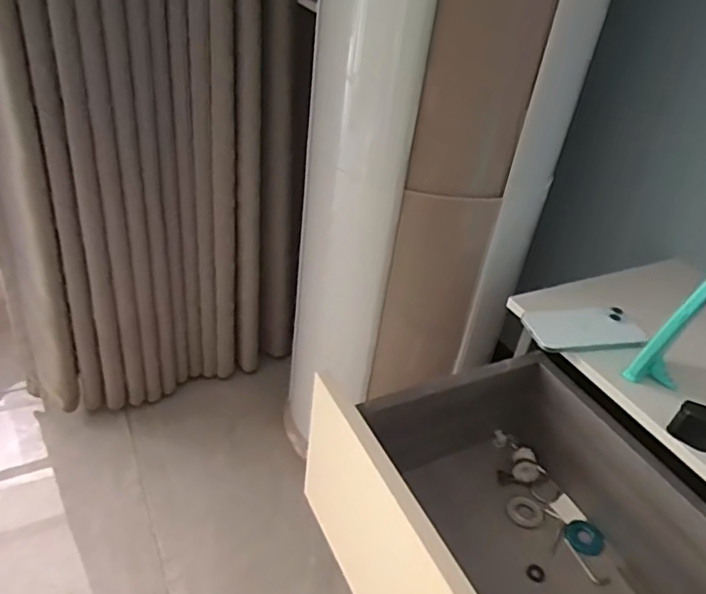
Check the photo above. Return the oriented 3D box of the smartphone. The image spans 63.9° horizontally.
[{"bbox_3d":[0.284,0.039,0.700,0.138,0.009,0.074,-3,38,-4],"label":"smartphone"}]

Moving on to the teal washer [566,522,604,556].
[{"bbox_3d":[0.282,0.292,0.687,0.038,0.012,0.042,-18,42,-33],"label":"teal washer"}]

